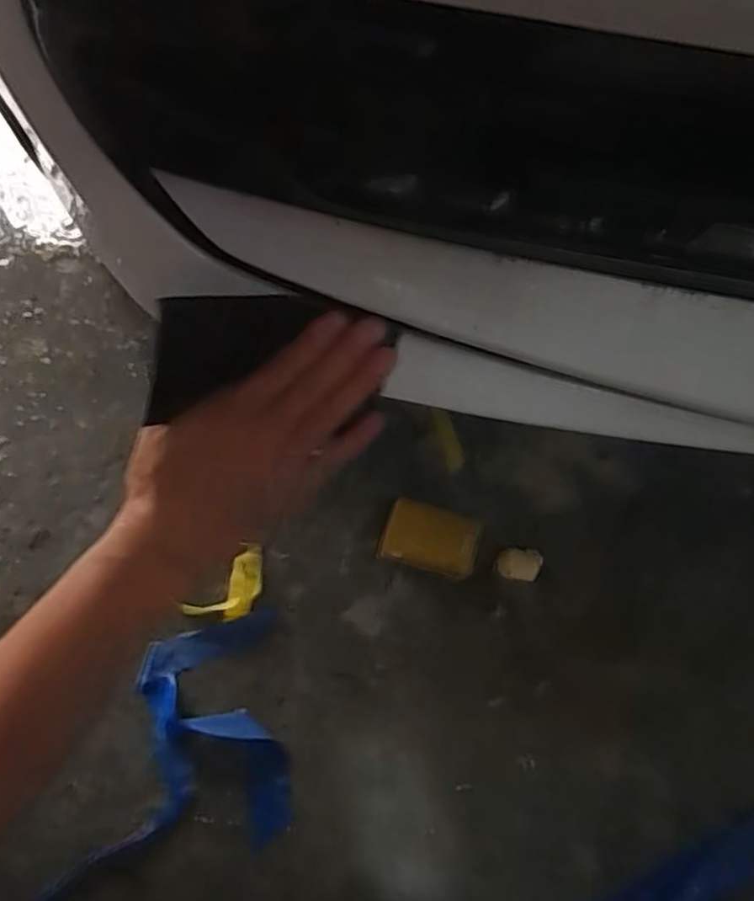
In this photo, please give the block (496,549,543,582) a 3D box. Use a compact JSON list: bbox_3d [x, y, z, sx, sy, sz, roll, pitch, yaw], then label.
[{"bbox_3d":[0.119,0.095,0.540,0.035,0.009,0.025,8,61,7],"label":"block"}]

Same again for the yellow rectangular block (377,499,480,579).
[{"bbox_3d":[0.044,0.074,0.546,0.077,0.026,0.053,16,62,11],"label":"yellow rectangular block"}]

